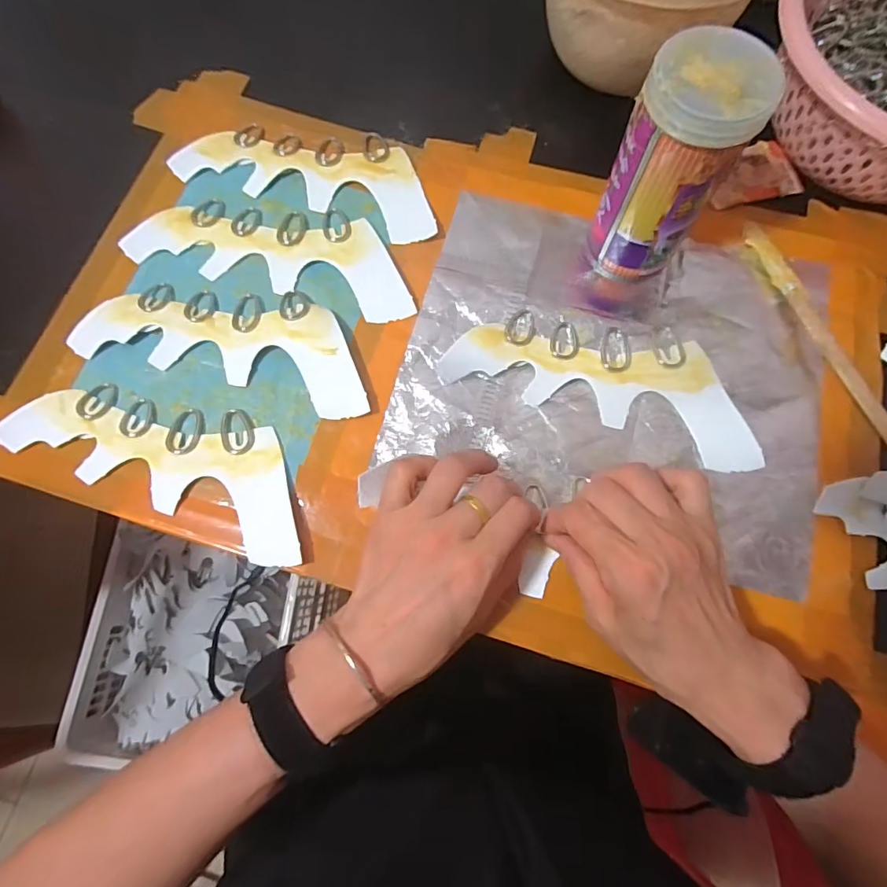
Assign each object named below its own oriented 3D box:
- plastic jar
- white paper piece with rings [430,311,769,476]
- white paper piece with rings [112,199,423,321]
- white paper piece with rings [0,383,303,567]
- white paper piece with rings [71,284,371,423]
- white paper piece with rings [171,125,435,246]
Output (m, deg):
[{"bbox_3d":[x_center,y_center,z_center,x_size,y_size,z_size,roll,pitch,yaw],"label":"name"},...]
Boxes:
[{"bbox_3d":[0.139,-0.168,0.310,0.062,0.133,0.056,31,77,8],"label":"plastic jar"},{"bbox_3d":[0.111,-0.049,0.341,0.210,0.013,0.081,16,75,5],"label":"white paper piece with rings"},{"bbox_3d":[-0.126,-0.146,0.373,0.217,0.005,0.080,11,75,3],"label":"white paper piece with rings"},{"bbox_3d":[-0.182,0.005,0.330,0.216,0.009,0.079,23,76,7],"label":"white paper piece with rings"},{"bbox_3d":[-0.153,-0.076,0.349,0.212,0.013,0.081,11,75,3],"label":"white paper piece with rings"},{"bbox_3d":[-0.102,-0.220,0.394,0.212,0.004,0.080,18,76,5],"label":"white paper piece with rings"}]

